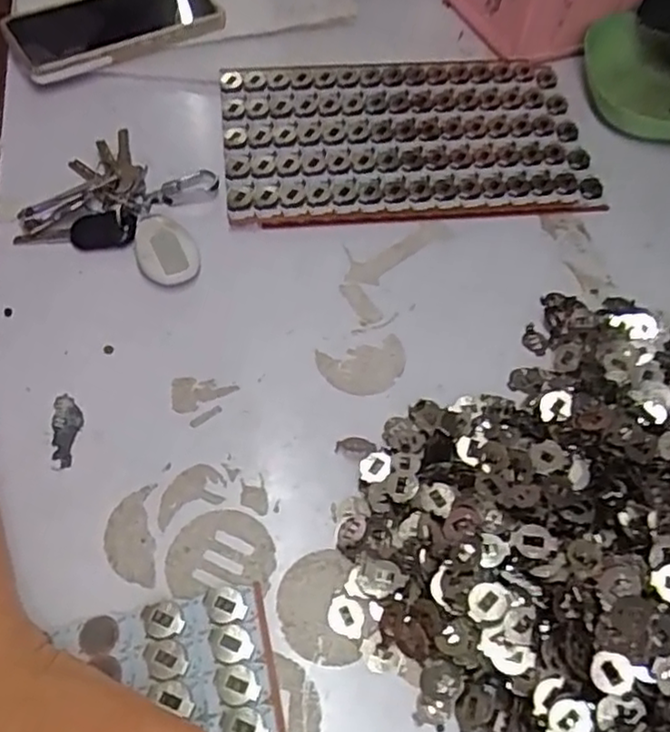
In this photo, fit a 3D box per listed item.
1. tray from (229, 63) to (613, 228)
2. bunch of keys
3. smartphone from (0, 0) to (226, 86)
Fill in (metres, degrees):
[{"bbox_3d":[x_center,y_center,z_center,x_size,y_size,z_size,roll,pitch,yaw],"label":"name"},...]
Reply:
[{"bbox_3d":[0.052,-0.173,0.516,0.265,0.024,0.159,-2,58,-4],"label":"tray"},{"bbox_3d":[-0.137,-0.118,0.475,0.126,0.014,0.118,17,58,8],"label":"bunch of keys"},{"bbox_3d":[-0.183,-0.290,0.576,0.168,0.016,0.089,-29,63,-19],"label":"smartphone"}]

